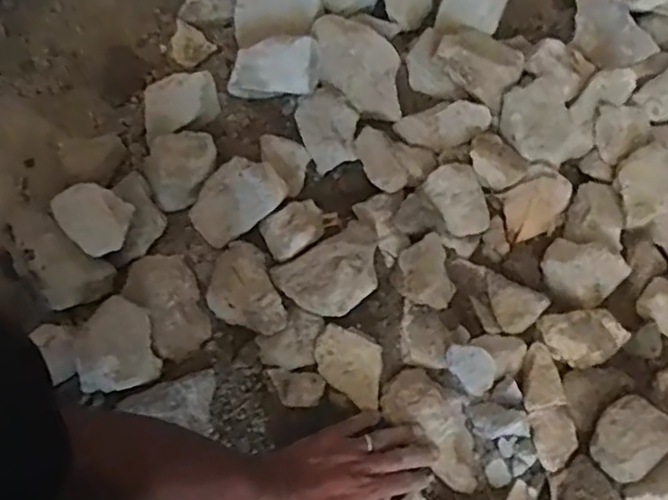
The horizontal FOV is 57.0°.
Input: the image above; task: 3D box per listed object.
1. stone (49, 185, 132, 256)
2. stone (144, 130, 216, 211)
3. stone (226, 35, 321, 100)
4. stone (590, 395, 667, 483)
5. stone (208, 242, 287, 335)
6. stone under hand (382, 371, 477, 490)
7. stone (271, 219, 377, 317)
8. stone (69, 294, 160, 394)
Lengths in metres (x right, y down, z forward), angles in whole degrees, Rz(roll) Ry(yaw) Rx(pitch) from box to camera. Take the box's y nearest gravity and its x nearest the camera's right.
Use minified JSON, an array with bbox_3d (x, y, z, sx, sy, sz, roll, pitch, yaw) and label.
[{"bbox_3d":[-0.255,-0.037,0.663,0.074,0.046,0.074,-2,98,-14],"label":"stone"},{"bbox_3d":[-0.183,-0.102,0.740,0.072,0.051,0.100,40,72,17],"label":"stone"},{"bbox_3d":[-0.075,-0.225,0.761,0.111,0.070,0.051,4,66,3],"label":"stone"},{"bbox_3d":[0.283,0.179,0.587,0.061,0.038,0.068,40,72,17],"label":"stone"},{"bbox_3d":[-0.102,0.040,0.658,0.071,0.043,0.109,-22,67,-9],"label":"stone"},{"bbox_3d":[0.104,0.181,0.624,0.069,0.043,0.127,-31,71,-12],"label":"stone under hand"},{"bbox_3d":[0.003,0.026,0.667,0.118,0.037,0.079,-33,69,-13],"label":"stone"},{"bbox_3d":[-0.228,0.098,0.640,0.074,0.038,0.092,-22,67,-9],"label":"stone"}]

